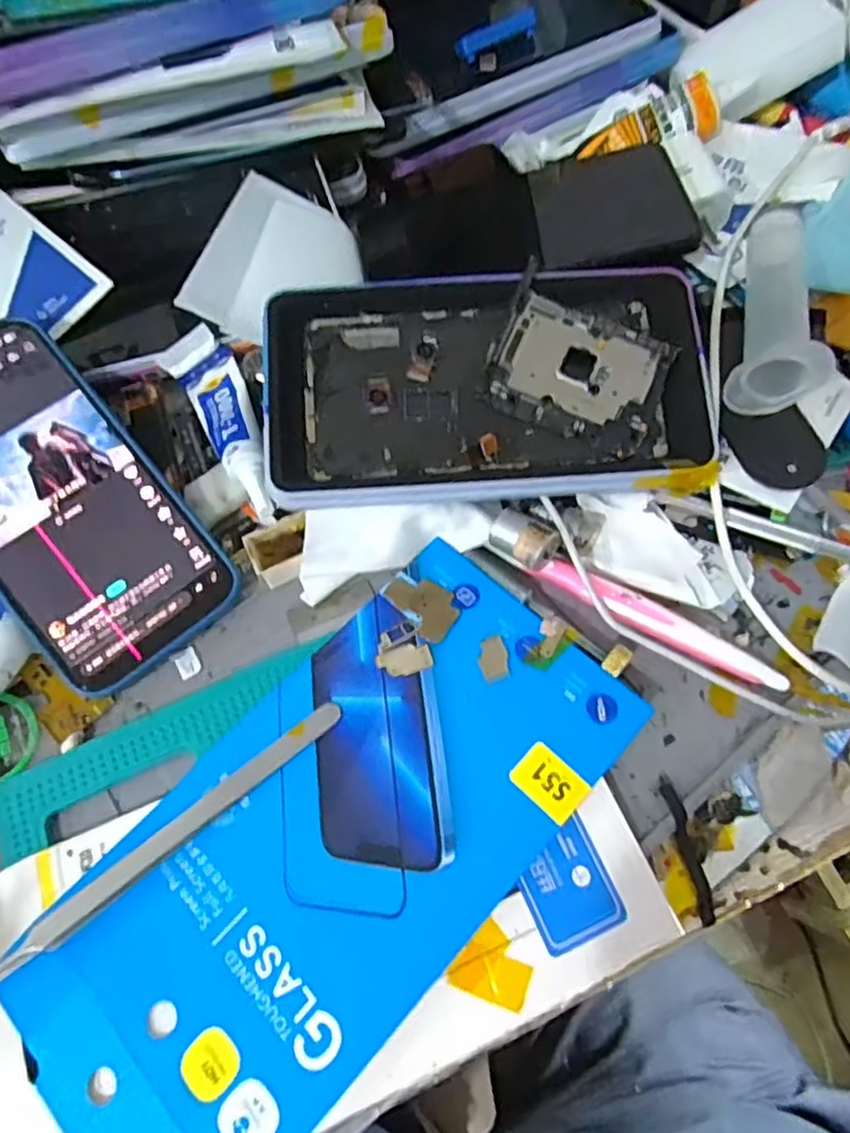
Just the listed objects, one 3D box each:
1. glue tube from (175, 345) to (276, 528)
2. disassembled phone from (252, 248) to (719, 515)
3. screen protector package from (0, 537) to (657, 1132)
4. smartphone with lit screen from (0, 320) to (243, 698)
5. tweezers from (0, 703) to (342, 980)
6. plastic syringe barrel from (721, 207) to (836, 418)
[{"bbox_3d":[-0.086,-0.060,0.304,0.026,0.015,0.095,-23,66,-9],"label":"glue tube"},{"bbox_3d":[0.026,-0.079,0.289,0.183,0.012,0.103,-3,80,1],"label":"disassembled phone"},{"bbox_3d":[-0.032,0.099,0.245,0.113,0.014,0.231,40,72,18],"label":"screen protector package"},{"bbox_3d":[-0.158,-0.028,0.288,0.078,0.008,0.164,-38,86,-15],"label":"smartphone with lit screen"},{"bbox_3d":[-0.096,0.101,0.247,0.153,0.010,0.012,-37,69,-15],"label":"tweezers"},{"bbox_3d":[0.163,-0.122,0.306,0.034,0.033,0.108,15,66,9],"label":"plastic syringe barrel"}]

